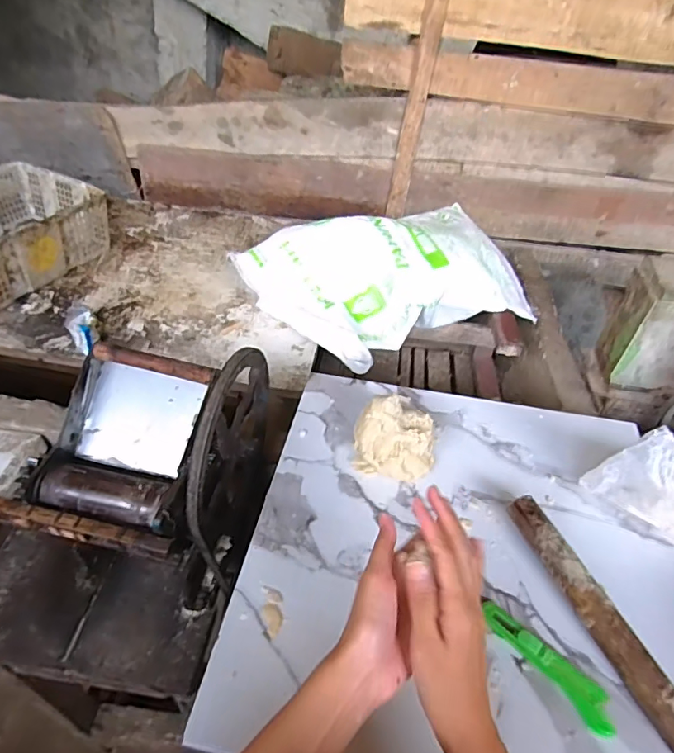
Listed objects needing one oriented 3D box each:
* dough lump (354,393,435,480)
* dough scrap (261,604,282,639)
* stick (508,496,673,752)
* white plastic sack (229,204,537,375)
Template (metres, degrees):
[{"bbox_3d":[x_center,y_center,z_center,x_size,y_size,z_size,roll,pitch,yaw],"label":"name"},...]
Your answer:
[{"bbox_3d":[0.078,0.078,0.643,0.105,0.076,0.087,13,44,6],"label":"dough lump"},{"bbox_3d":[-0.065,0.248,0.504,0.020,0.004,0.033,-14,47,-21],"label":"dough scrap"},{"bbox_3d":[0.271,0.255,0.489,0.030,0.033,0.303,-13,47,-19],"label":"stick"},{"bbox_3d":[0.136,-0.243,1.230,0.672,0.209,0.402,-16,48,-22],"label":"white plastic sack"}]

